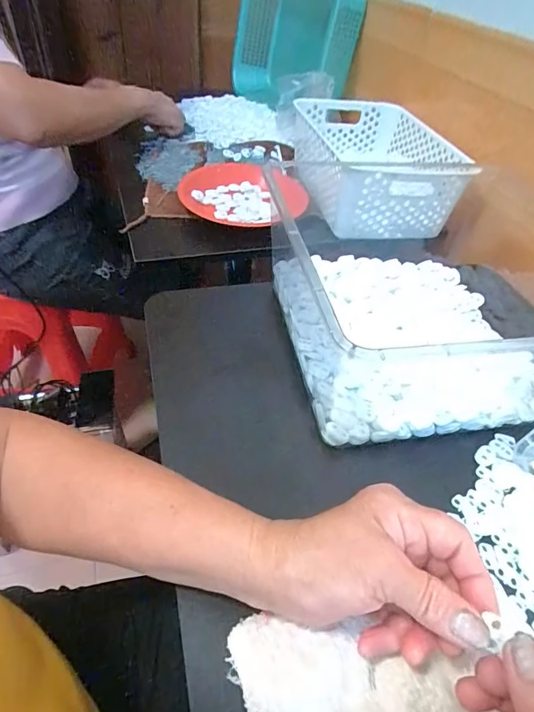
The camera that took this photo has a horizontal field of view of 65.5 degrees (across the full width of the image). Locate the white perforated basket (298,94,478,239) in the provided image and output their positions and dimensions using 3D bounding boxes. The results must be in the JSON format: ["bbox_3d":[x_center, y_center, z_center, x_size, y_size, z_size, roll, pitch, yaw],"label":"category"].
[{"bbox_3d":[0.170,-0.329,0.688,0.207,0.093,0.334,-1,46,-7],"label":"white perforated basket"}]

